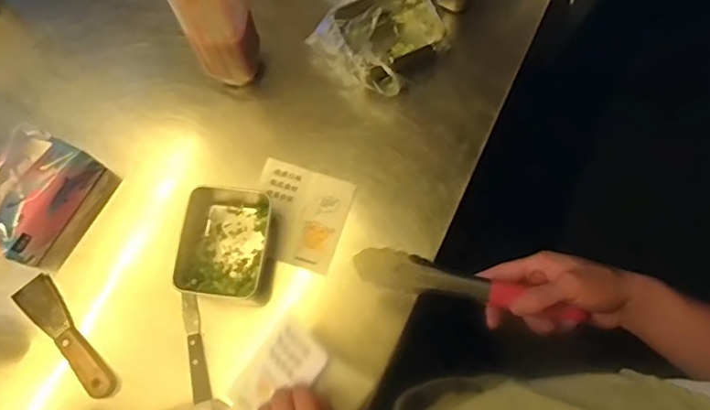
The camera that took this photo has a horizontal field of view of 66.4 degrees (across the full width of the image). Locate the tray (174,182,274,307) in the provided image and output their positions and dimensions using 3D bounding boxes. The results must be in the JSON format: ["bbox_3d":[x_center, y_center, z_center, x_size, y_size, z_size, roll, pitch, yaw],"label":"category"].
[{"bbox_3d":[-0.163,0.053,0.702,0.110,0.066,0.138,7,75,3],"label":"tray"}]

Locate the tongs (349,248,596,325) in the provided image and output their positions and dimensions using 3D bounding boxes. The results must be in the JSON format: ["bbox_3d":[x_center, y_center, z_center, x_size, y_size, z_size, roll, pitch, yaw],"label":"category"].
[{"bbox_3d":[0.118,0.084,0.535,0.247,0.024,0.036,17,74,-18],"label":"tongs"}]

